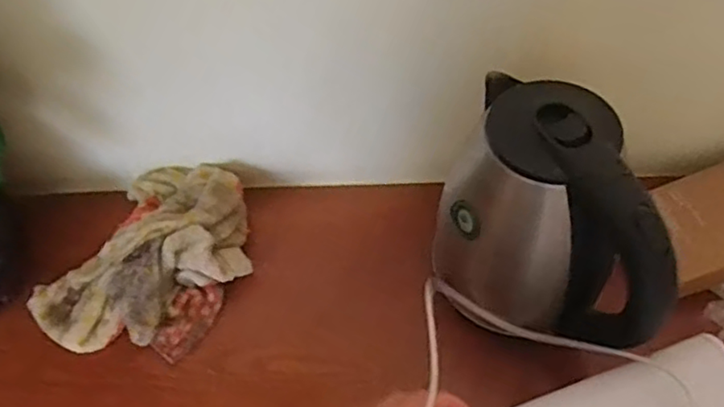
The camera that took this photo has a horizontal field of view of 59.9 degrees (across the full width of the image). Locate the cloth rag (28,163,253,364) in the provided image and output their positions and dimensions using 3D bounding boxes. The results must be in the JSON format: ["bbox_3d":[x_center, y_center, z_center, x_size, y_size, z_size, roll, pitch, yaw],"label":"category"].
[{"bbox_3d":[-0.199,0.053,0.607,0.154,0.052,0.203,24,61,19],"label":"cloth rag"}]

